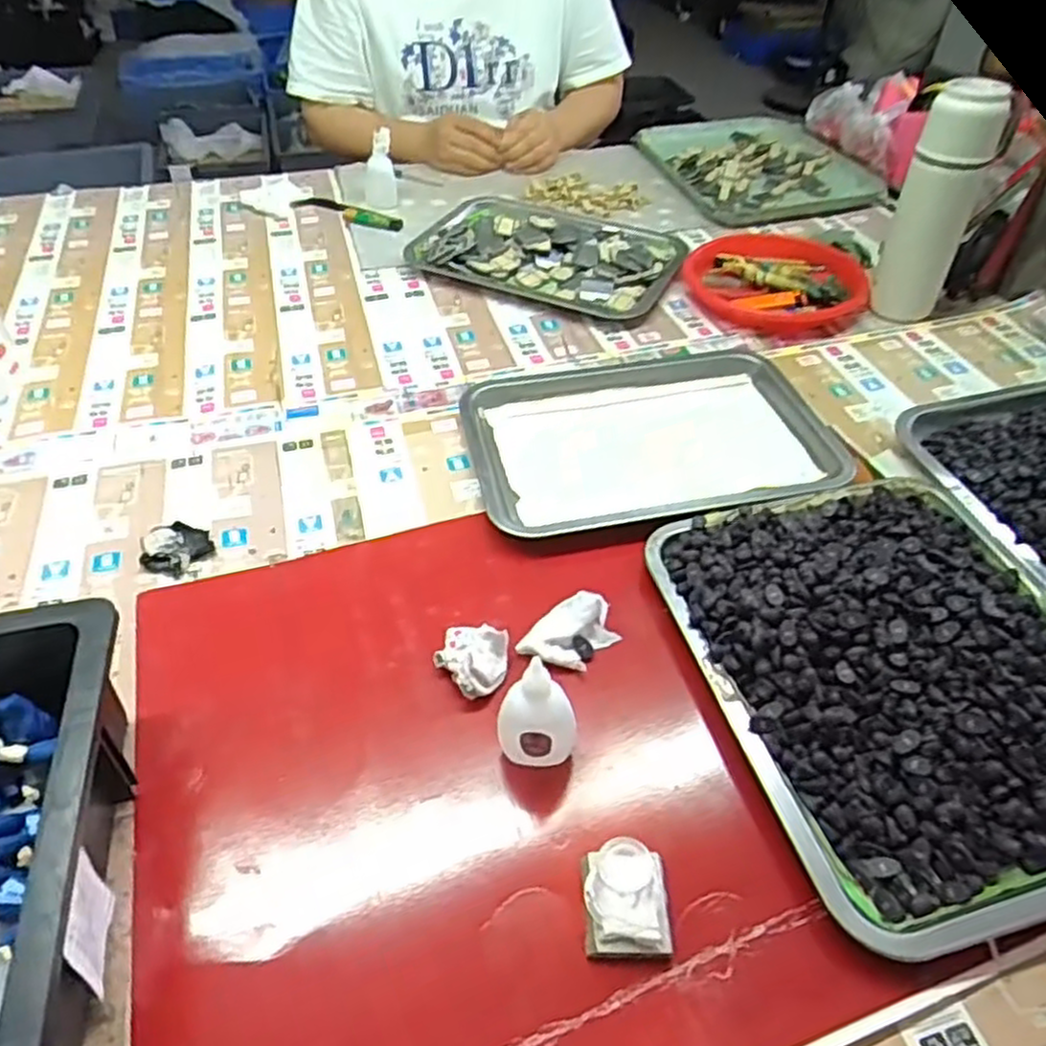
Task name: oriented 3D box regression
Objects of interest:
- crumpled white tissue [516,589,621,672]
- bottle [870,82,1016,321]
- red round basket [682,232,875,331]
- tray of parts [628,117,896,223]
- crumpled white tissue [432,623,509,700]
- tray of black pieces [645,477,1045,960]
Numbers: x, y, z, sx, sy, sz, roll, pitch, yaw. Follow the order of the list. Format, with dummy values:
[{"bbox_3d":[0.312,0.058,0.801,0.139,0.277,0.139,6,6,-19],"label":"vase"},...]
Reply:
[{"bbox_3d":[0.033,0.076,0.522,0.045,0.025,0.061,37,55,28],"label":"crumpled white tissue"},{"bbox_3d":[0.422,-0.326,0.774,0.076,0.216,0.071,18,49,14],"label":"bottle"},{"bbox_3d":[0.287,-0.286,0.885,0.175,0.043,0.204,-21,51,-21],"label":"red round basket"},{"bbox_3d":[0.343,-0.541,1.120,0.269,0.033,0.367,-12,48,-6],"label":"tray of parts"},{"bbox_3d":[-0.035,0.092,0.504,0.047,0.028,0.046,7,47,4],"label":"crumpled white tissue"},{"bbox_3d":[0.251,0.092,0.499,0.256,0.062,0.311,-11,48,-13],"label":"tray of black pieces"}]

